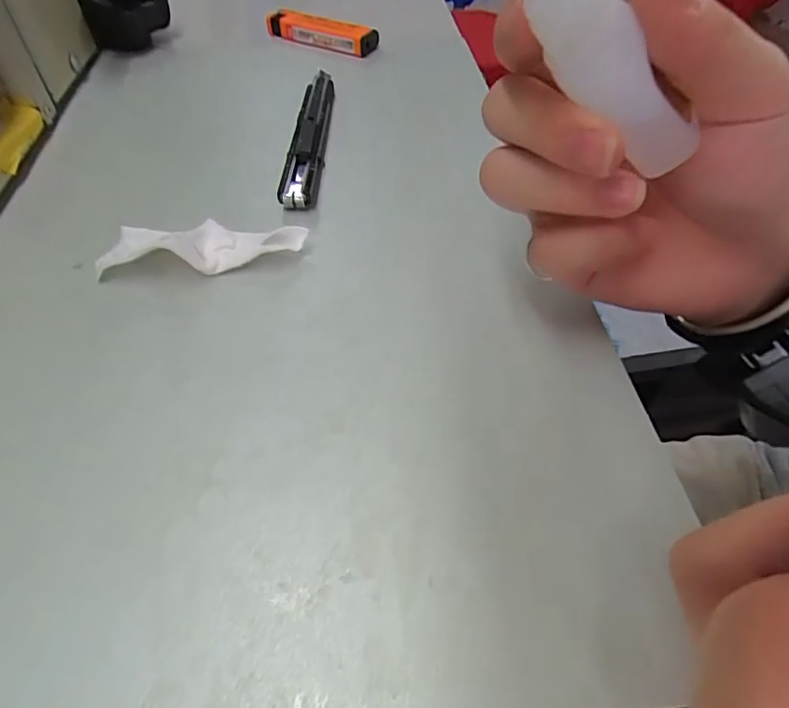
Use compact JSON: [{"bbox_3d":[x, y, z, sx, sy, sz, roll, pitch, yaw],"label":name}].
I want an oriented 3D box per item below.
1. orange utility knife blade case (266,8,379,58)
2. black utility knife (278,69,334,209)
[{"bbox_3d":[-0.052,-0.223,0.361,0.083,0.014,0.017,19,53,13],"label":"orange utility knife blade case"},{"bbox_3d":[-0.045,-0.119,0.281,0.018,0.010,0.129,2,51,0],"label":"black utility knife"}]

